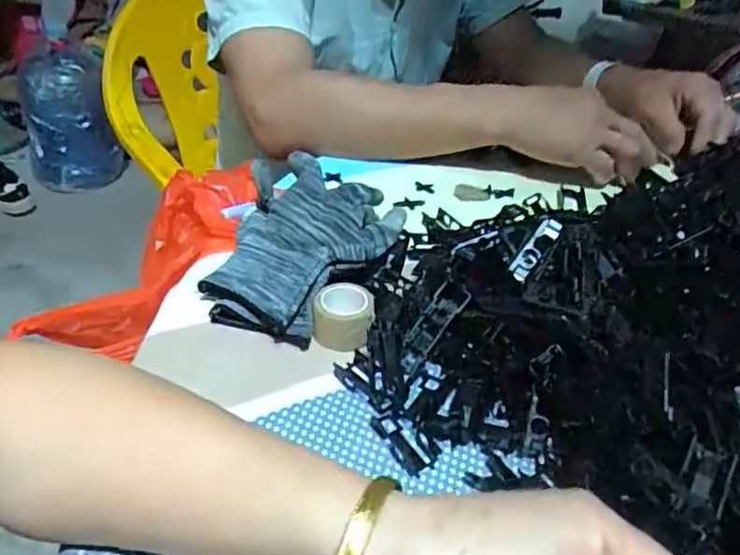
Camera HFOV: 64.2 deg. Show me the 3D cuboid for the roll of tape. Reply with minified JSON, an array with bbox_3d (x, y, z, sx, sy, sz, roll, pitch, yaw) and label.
[{"bbox_3d":[-0.016,0.023,0.364,0.036,0.020,0.039,4,37,-3],"label":"roll of tape"}]

